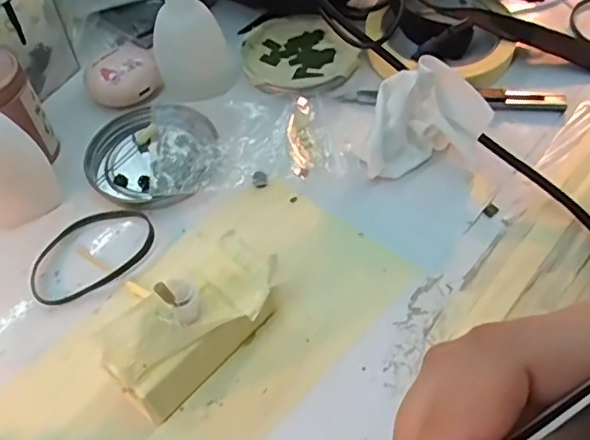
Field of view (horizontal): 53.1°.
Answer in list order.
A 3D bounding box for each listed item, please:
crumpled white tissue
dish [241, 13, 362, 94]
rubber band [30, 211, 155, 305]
[{"bbox_3d":[0.071,-0.057,0.336,0.068,0.045,0.045,-6,53,-1],"label":"crumpled white tissue"},{"bbox_3d":[0.001,-0.112,0.407,0.075,0.011,0.080,-2,53,3],"label":"dish"},{"bbox_3d":[-0.111,0.016,0.321,0.070,0.006,0.048,-25,56,-14],"label":"rubber band"}]

